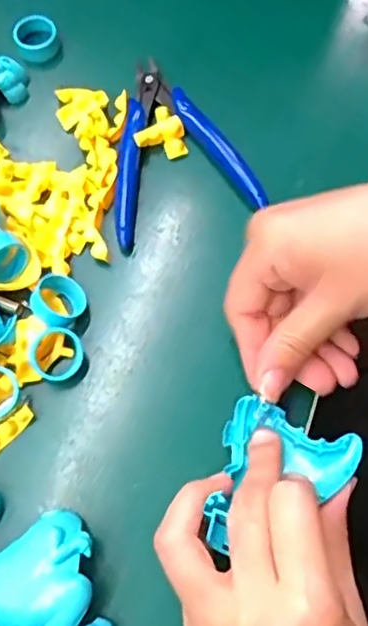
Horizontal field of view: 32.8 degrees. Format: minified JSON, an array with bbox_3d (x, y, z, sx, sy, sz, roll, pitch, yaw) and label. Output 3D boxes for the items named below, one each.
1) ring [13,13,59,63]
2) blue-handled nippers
[{"bbox_3d":[-0.088,-0.163,0.373,0.025,0.013,0.026,-1,69,2],"label":"ring"},{"bbox_3d":[-0.009,-0.092,0.345,0.077,0.011,0.105,-16,69,-3],"label":"blue-handled nippers"}]

